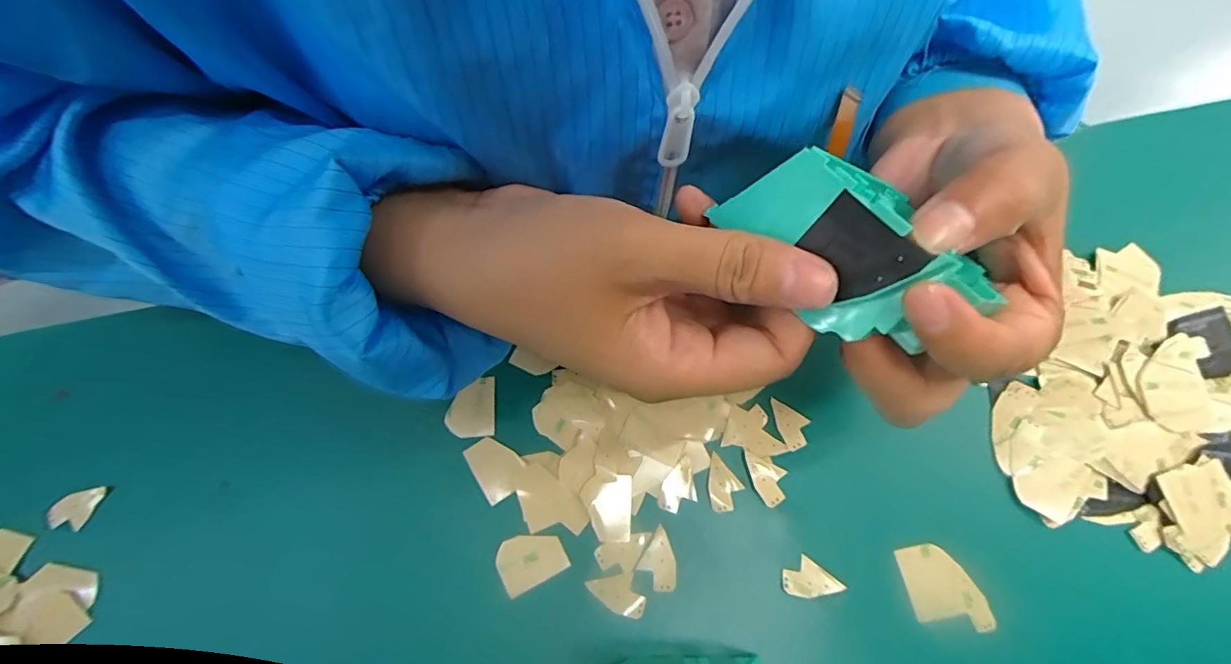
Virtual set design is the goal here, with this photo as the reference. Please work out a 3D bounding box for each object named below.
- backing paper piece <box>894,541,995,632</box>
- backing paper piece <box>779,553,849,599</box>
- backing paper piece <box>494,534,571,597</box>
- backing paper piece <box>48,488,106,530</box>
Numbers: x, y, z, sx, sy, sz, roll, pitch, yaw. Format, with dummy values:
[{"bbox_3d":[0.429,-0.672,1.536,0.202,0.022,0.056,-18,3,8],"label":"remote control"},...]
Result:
[{"bbox_3d":[0.143,0.112,0.234,0.030,0.004,0.038,-14,72,-4],"label":"backing paper piece"},{"bbox_3d":[0.086,0.111,0.235,0.023,0.004,0.018,36,76,17],"label":"backing paper piece"},{"bbox_3d":[-0.038,0.101,0.239,0.029,0.004,0.022,-26,73,-8],"label":"backing paper piece"},{"bbox_3d":[-0.248,0.080,0.246,0.014,0.004,0.022,33,76,-19],"label":"backing paper piece"}]

